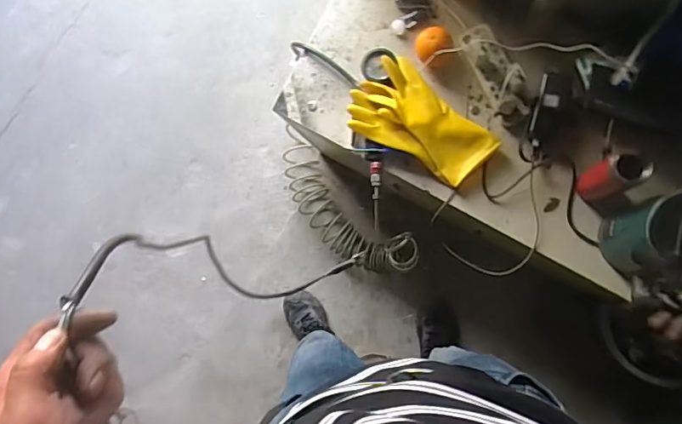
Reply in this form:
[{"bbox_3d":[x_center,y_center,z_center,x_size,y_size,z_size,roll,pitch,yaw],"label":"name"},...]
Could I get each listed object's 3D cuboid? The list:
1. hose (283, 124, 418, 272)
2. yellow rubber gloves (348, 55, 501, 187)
[{"bbox_3d":[-0.025,-0.013,1.206,0.450,0.102,0.157,42,93,12],"label":"hose"},{"bbox_3d":[0.139,-0.156,0.877,0.255,0.028,0.149,43,93,12],"label":"yellow rubber gloves"}]

